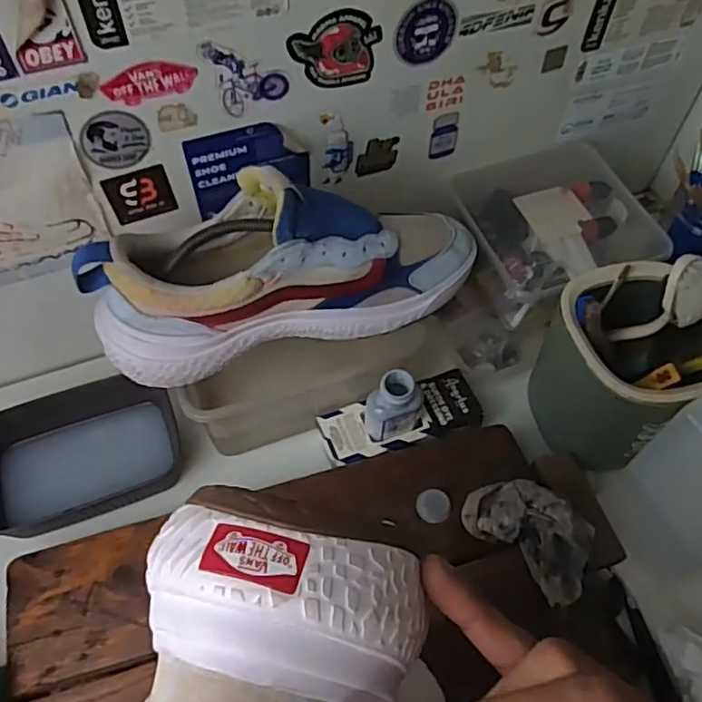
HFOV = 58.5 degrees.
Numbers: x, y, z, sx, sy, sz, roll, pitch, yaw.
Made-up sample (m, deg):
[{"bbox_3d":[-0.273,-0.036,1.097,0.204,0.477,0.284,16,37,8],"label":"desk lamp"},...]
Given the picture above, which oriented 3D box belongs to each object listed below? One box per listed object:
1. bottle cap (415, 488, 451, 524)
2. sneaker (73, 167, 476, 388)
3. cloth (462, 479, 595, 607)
[{"bbox_3d":[0.065,0.123,0.497,0.026,0.006,0.026,22,59,13],"label":"bottle cap"},{"bbox_3d":[-0.044,-0.071,0.467,0.292,0.119,0.090,-15,58,-11],"label":"sneaker"},{"bbox_3d":[0.131,0.137,0.469,0.094,0.046,0.065,24,59,14],"label":"cloth"}]

